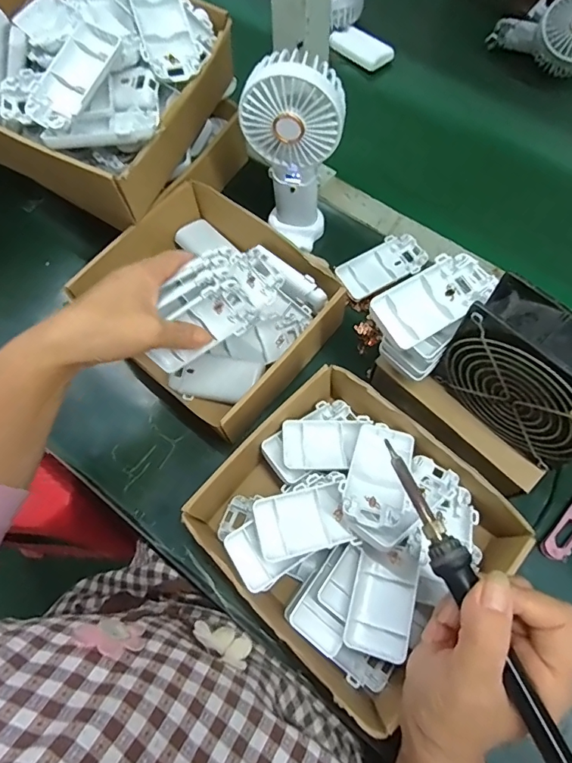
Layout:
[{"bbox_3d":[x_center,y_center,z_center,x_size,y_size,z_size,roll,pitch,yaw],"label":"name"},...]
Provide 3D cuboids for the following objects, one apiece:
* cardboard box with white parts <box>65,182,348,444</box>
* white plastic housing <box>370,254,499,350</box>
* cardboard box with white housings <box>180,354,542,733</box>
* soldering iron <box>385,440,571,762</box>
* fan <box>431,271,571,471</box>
[{"bbox_3d":[-0.069,-0.075,0.459,0.216,0.071,0.184,37,75,15],"label":"cardboard box with white parts"},{"bbox_3d":[0.115,-0.064,0.352,0.101,0.018,0.045,-33,71,-10],"label":"white plastic housing"},{"bbox_3d":[0.052,0.114,0.371,0.204,0.078,0.188,41,76,16],"label":"cardboard box with white housings"},{"bbox_3d":[0.105,0.128,0.248,0.019,0.015,0.210,-22,64,-6],"label":"soldering iron"},{"bbox_3d":[0.178,-0.002,0.335,0.045,0.111,0.117,-42,73,-13],"label":"fan"}]

